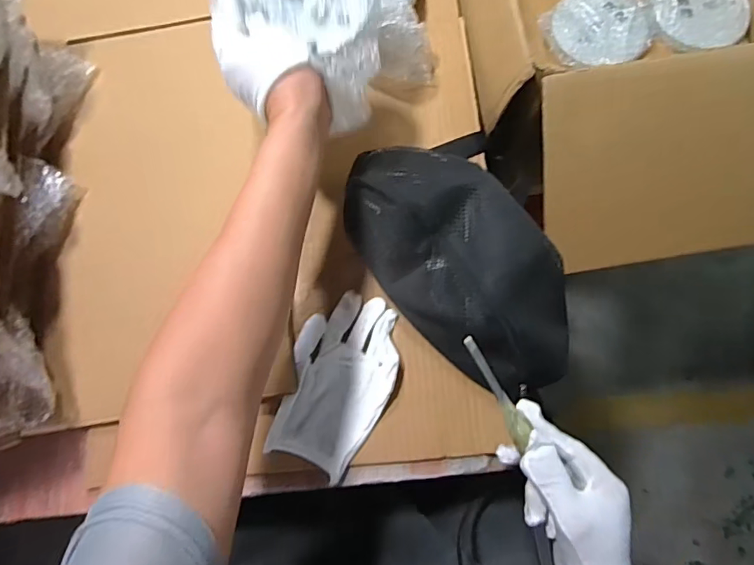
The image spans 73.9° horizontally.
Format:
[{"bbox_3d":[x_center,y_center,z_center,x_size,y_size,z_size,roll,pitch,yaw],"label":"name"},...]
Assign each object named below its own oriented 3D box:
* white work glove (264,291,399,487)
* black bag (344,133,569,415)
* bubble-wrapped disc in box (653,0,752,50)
[{"bbox_3d":[-0.037,0.091,0.476,0.096,0.018,0.161,22,76,6],"label":"white work glove"},{"bbox_3d":[0.082,-0.024,0.477,0.162,0.068,0.276,-28,76,-7],"label":"black bag"},{"bbox_3d":[0.476,-0.400,0.731,0.140,0.021,0.124,-3,75,0],"label":"bubble-wrapped disc in box"}]

